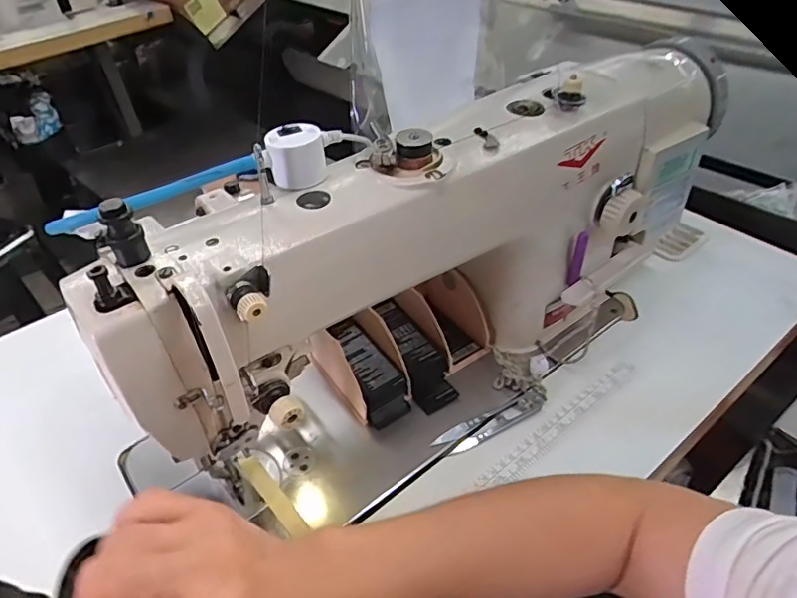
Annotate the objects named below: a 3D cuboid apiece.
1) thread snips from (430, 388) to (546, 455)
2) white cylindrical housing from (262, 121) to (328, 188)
[{"bbox_3d":[0.081,0.105,0.490,0.104,0.014,0.021,-22,45,-20],"label":"thread snips"},{"bbox_3d":[-0.066,-0.094,0.374,0.036,0.031,0.029,-9,42,-7],"label":"white cylindrical housing"}]

